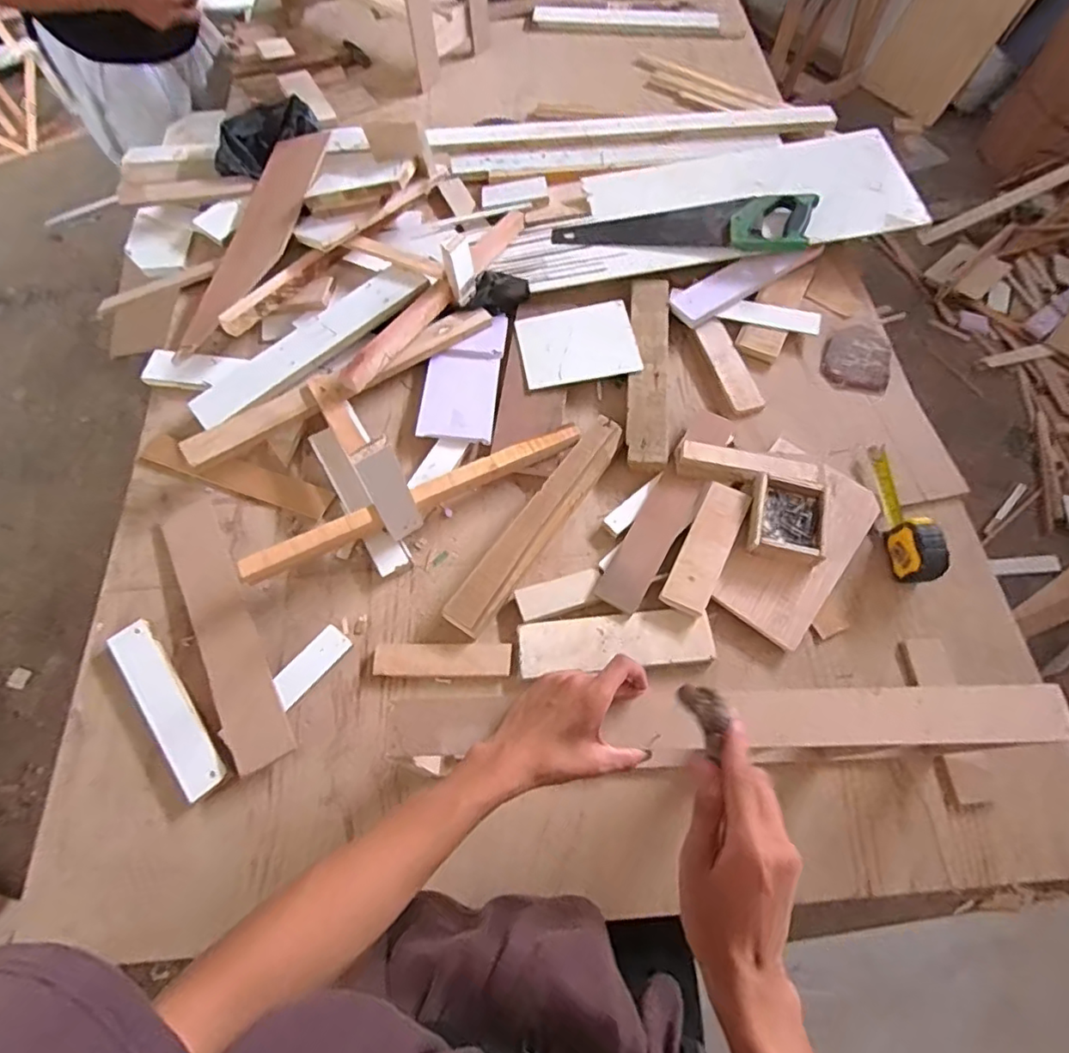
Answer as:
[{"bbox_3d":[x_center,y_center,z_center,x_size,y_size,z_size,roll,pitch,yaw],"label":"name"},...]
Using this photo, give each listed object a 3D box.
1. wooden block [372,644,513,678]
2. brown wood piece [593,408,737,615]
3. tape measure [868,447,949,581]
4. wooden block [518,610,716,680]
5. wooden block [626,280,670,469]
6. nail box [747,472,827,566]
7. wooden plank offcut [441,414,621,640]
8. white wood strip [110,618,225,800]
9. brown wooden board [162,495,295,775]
[{"bbox_3d":[-0.118,0.173,0.757,0.173,0.023,0.040,-1,65,0],"label":"wooden block"},{"bbox_3d":[0.197,-0.036,0.838,0.068,0.020,0.350,28,68,13],"label":"brown wood piece"},{"bbox_3d":[0.503,-0.028,0.803,0.042,0.062,0.213,2,65,1],"label":"tape measure"},{"bbox_3d":[0.104,0.146,0.760,0.246,0.019,0.072,-6,65,-2],"label":"wooden block"},{"bbox_3d":[0.181,-0.253,0.939,0.059,0.025,0.365,5,65,3],"label":"wooden block"},{"bbox_3d":[0.347,-0.009,0.809,0.101,0.042,0.114,10,65,5],"label":"nail box"},{"bbox_3d":[0.009,-0.011,0.828,0.055,0.026,0.375,32,69,15],"label":"wooden plank offcut"},{"bbox_3d":[-0.455,0.222,0.729,0.052,0.015,0.241,-36,70,-15],"label":"white wood strip"},{"bbox_3d":[-0.400,0.128,0.763,0.070,0.015,0.373,-23,67,-17],"label":"brown wooden board"}]

